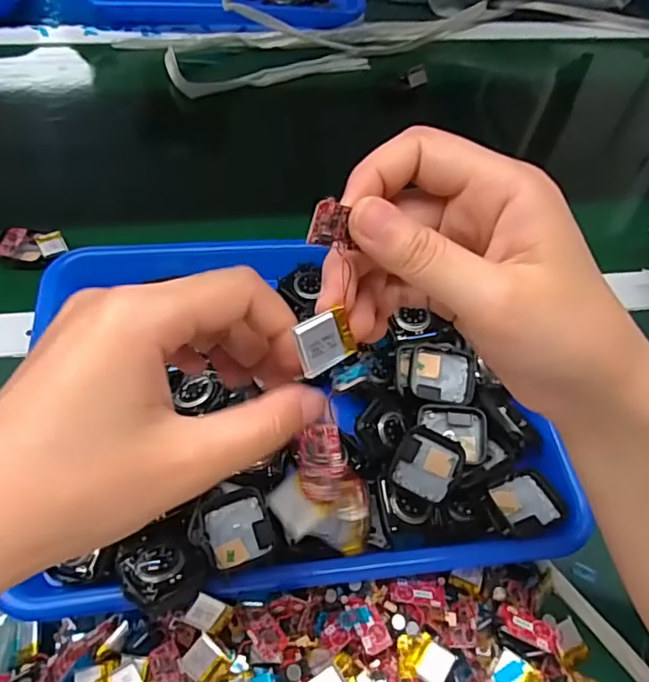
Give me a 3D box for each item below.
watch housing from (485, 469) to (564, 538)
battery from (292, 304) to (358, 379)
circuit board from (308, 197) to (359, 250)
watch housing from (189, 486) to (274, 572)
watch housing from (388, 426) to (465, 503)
[{"bbox_3d":[0.115,0.093,0.332,0.043,0.011,0.034,-22,58,-19],"label":"watch housing"},{"bbox_3d":[0.000,0.000,0.194,0.020,0.018,0.004,-31,23,-25],"label":"battery"},{"bbox_3d":[0.002,-0.038,0.185,0.017,0.014,0.004,-4,23,-42],"label":"circuit board"},{"bbox_3d":[-0.050,0.100,0.307,0.041,0.011,0.044,-8,55,-11],"label":"watch housing"},{"bbox_3d":[0.059,0.071,0.335,0.037,0.006,0.043,24,55,12],"label":"watch housing"}]

